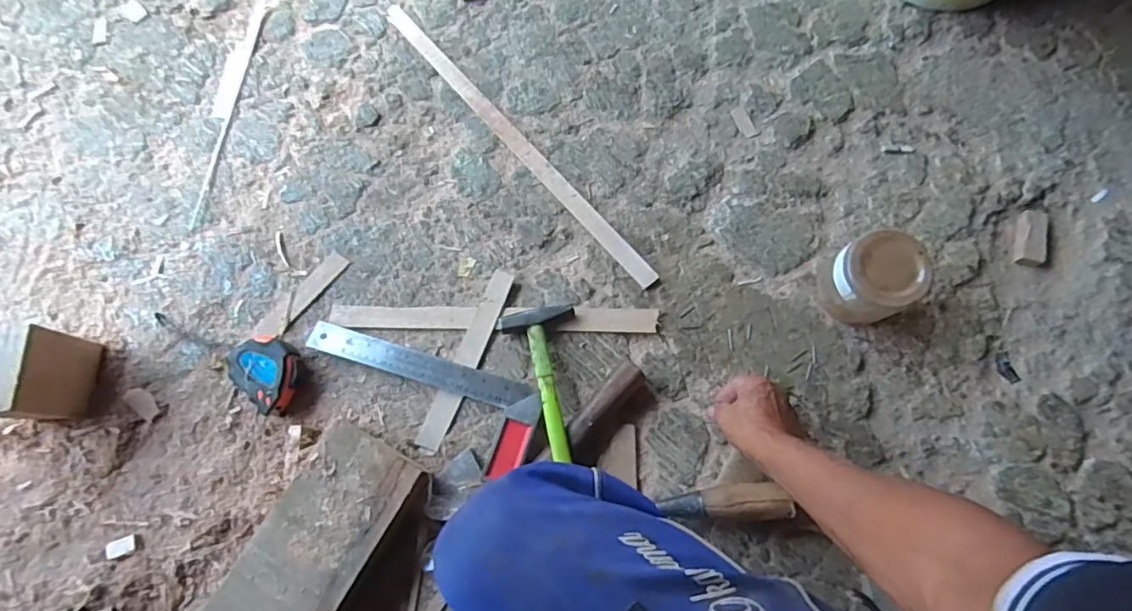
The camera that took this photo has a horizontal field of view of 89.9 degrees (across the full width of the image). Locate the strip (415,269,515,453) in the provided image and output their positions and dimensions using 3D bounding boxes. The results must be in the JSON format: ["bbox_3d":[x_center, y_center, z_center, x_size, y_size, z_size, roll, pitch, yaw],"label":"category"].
[{"bbox_3d":[-0.122,0.065,0.705,0.034,0.008,0.234,19,78,15],"label":"strip"}]

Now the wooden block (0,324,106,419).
[{"bbox_3d":[-0.595,0.078,0.635,0.062,0.116,0.096,3,75,2],"label":"wooden block"}]

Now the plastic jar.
[{"bbox_3d":[0.360,-0.032,0.679,0.094,0.098,0.095,0,75,1],"label":"plastic jar"}]

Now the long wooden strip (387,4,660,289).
[{"bbox_3d":[-0.074,-0.232,0.784,0.024,0.009,0.560,-40,77,-9],"label":"long wooden strip"}]

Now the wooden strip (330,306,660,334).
[{"bbox_3d":[-0.091,0.016,0.717,0.410,0.010,0.030,1,75,2],"label":"wooden strip"}]

